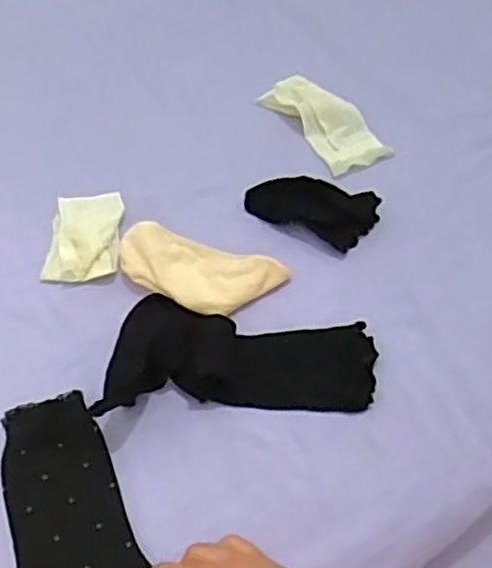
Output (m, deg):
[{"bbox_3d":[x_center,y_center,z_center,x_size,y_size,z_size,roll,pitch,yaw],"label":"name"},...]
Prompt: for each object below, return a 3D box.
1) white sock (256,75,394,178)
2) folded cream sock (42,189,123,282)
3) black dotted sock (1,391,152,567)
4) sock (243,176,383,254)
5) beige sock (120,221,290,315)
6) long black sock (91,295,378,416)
[{"bbox_3d":[0.081,-0.173,0.741,0.067,0.031,0.149,-26,53,-17],"label":"white sock"},{"bbox_3d":[-0.149,-0.045,0.662,0.064,0.015,0.095,0,50,4],"label":"folded cream sock"},{"bbox_3d":[-0.115,0.171,0.478,0.087,0.018,0.207,-25,58,-17],"label":"black dotted sock"},{"bbox_3d":[0.061,-0.074,0.665,0.118,0.023,0.059,21,55,20],"label":"sock"},{"bbox_3d":[-0.045,-0.015,0.618,0.144,0.025,0.062,18,54,18],"label":"beige sock"},{"bbox_3d":[-0.005,0.052,0.564,0.208,0.043,0.107,-5,50,-1],"label":"long black sock"}]

